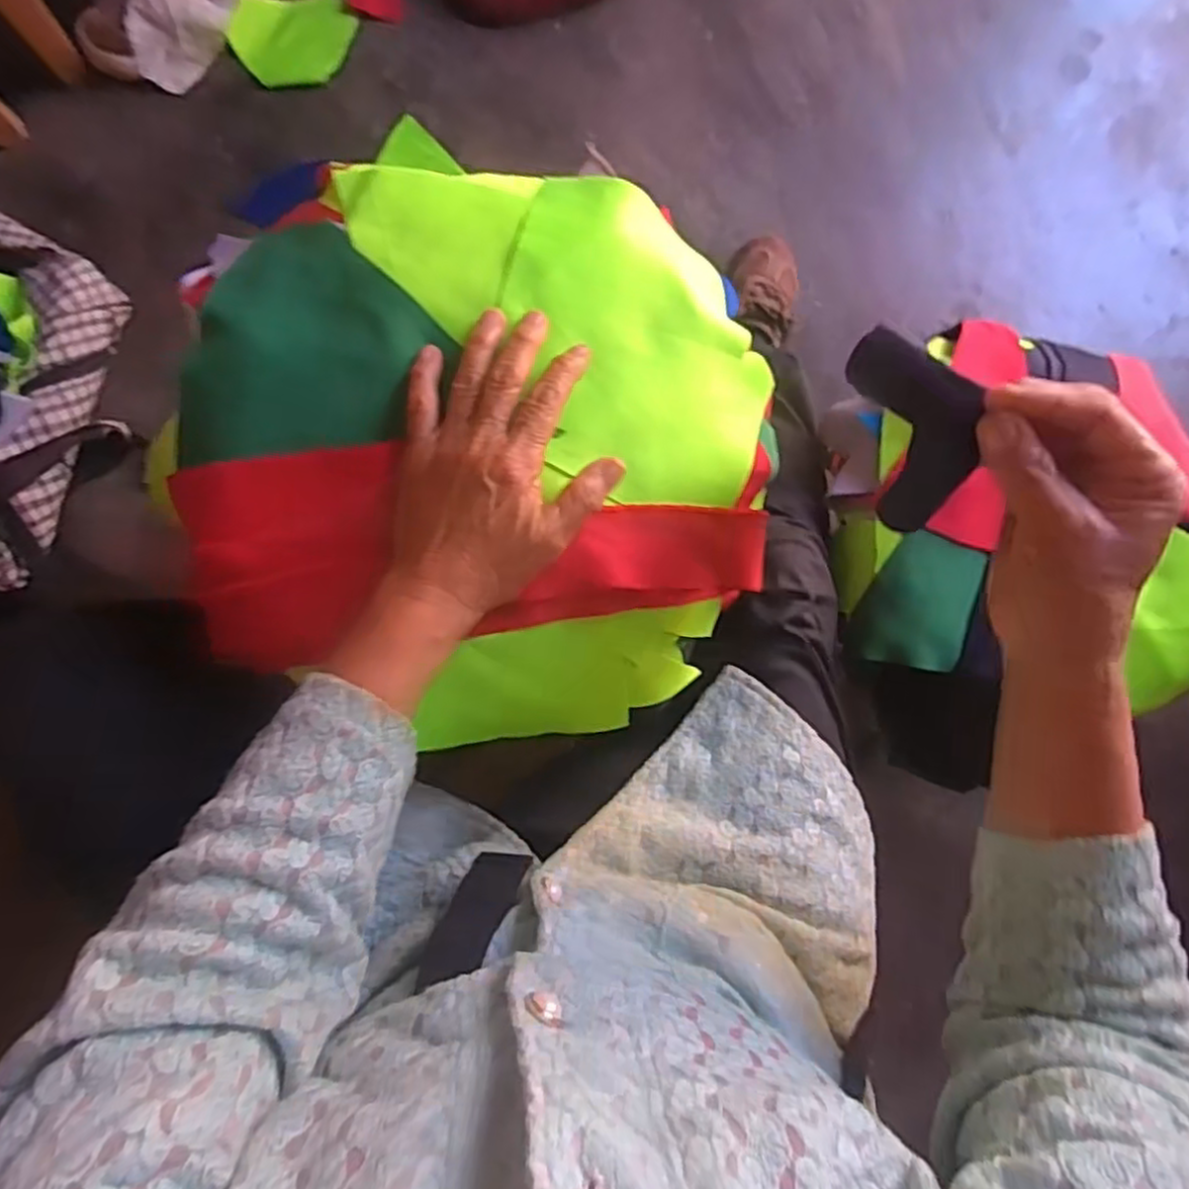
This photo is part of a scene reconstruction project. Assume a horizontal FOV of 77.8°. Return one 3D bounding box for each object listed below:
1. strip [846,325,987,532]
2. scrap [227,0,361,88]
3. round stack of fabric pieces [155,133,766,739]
[{"bbox_3d":[0.151,-0.072,0.341,0.012,0.053,0.100,-43,125,-30],"label":"strip"},{"bbox_3d":[-0.381,-0.709,0.942,0.149,0.019,0.101,-13,105,-12],"label":"scrap"},{"bbox_3d":[-0.071,-0.092,0.432,0.358,0.057,0.325,20,85,-4],"label":"round stack of fabric pieces"}]

